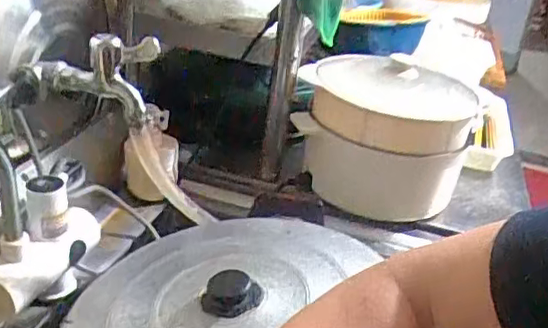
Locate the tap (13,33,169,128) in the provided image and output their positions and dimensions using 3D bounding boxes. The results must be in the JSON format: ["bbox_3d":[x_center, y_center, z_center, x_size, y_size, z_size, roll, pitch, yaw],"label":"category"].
[{"bbox_3d":[-0.167,-0.081,0.576,0.133,0.091,0.032,6,27,-2],"label":"tap"}]

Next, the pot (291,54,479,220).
[{"bbox_3d":[0.171,-0.063,0.964,0.250,0.184,0.243,15,28,14],"label":"pot"}]

